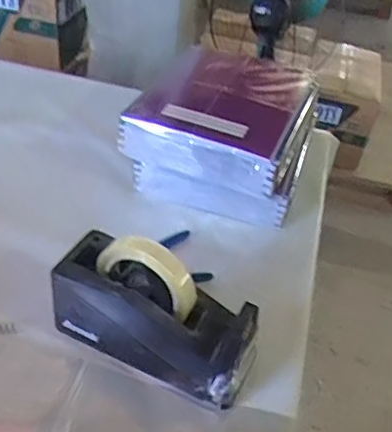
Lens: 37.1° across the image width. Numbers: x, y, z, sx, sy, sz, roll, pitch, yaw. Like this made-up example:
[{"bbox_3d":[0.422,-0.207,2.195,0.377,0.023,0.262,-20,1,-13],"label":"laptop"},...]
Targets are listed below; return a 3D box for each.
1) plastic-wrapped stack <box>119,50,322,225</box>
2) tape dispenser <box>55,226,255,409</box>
[{"bbox_3d":[0.046,-0.112,0.822,0.227,0.122,0.213,21,42,14],"label":"plastic-wrapped stack"},{"bbox_3d":[-0.038,0.087,0.571,0.198,0.127,0.071,22,42,16],"label":"tape dispenser"}]

